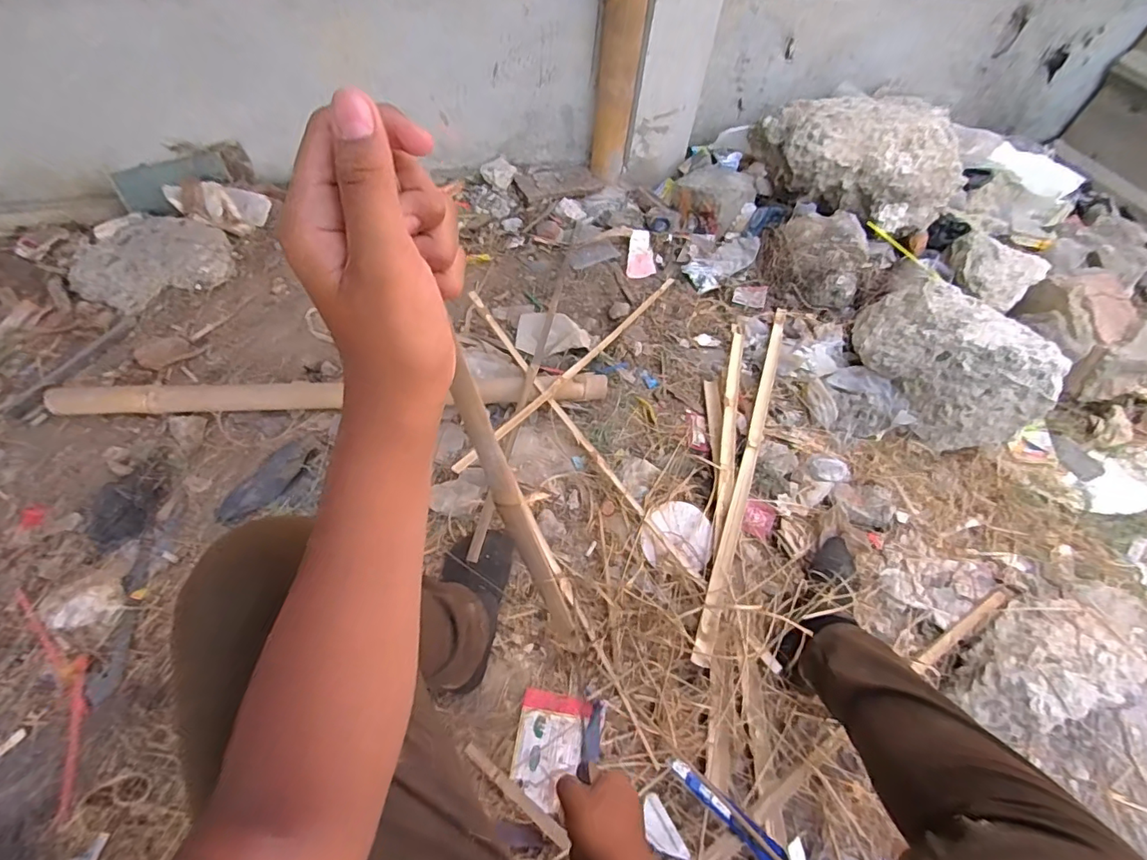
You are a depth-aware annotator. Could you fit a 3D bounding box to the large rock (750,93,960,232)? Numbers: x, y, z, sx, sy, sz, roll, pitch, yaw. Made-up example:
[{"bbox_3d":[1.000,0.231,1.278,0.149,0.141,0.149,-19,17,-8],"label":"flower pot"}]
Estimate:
[{"bbox_3d":[0.655,-0.647,1.218,0.481,0.191,0.220,30,58,16],"label":"large rock"}]

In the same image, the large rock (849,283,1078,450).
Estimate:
[{"bbox_3d":[0.760,-0.160,1.033,0.238,0.206,0.374,-28,64,-20],"label":"large rock"}]

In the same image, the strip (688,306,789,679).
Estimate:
[{"bbox_3d":[0.334,0.042,0.959,0.032,0.028,0.796,21,59,9],"label":"strip"}]

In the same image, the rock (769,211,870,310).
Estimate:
[{"bbox_3d":[0.577,-0.407,1.217,0.205,0.125,0.227,23,57,12],"label":"rock"}]

